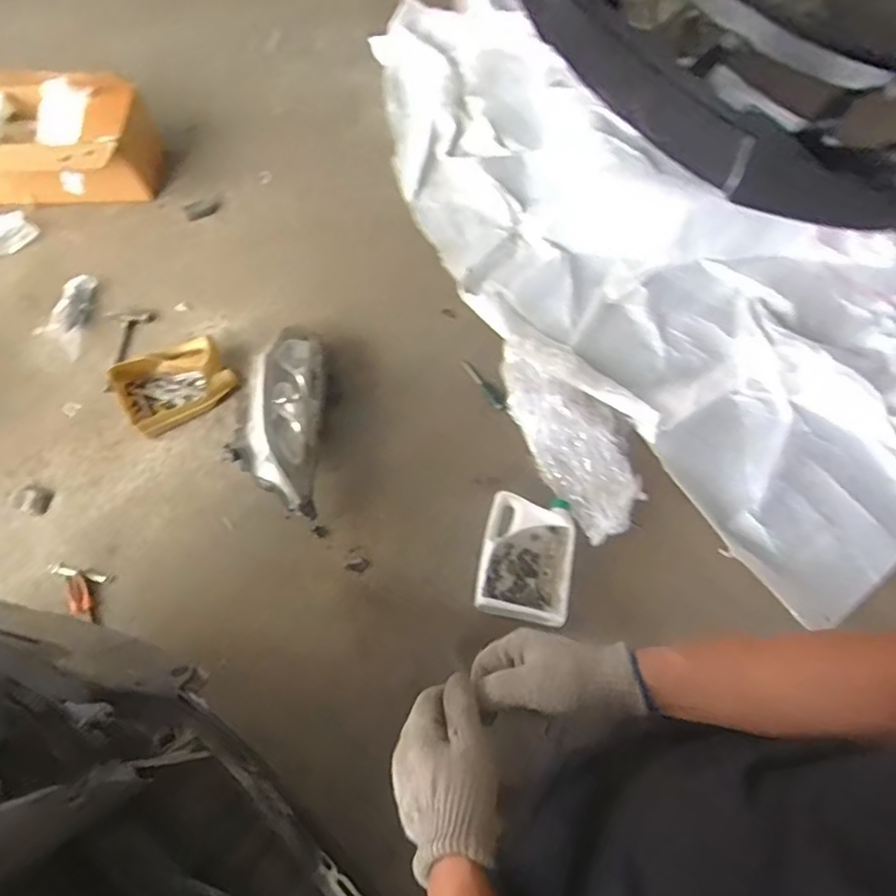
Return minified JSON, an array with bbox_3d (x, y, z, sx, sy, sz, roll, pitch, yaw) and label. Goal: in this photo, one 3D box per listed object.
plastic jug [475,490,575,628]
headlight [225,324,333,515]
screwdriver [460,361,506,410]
[{"bbox_3d":[0.193,0.272,1.401,0.215,0.134,0.293,12,66,3],"label":"plastic jug"},{"bbox_3d":[-0.414,-0.091,1.432,0.189,0.154,0.493,1,65,0],"label":"headlight"},{"bbox_3d":[0.100,-0.185,1.637,0.041,0.027,0.192,-30,71,-14],"label":"screwdriver"}]

